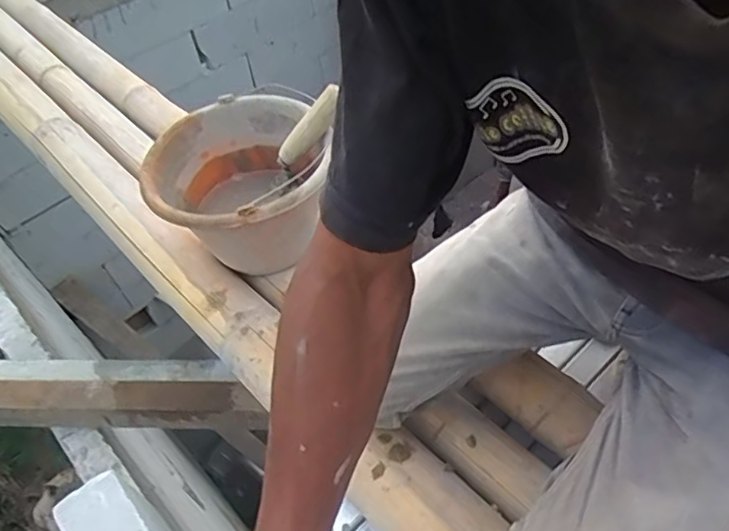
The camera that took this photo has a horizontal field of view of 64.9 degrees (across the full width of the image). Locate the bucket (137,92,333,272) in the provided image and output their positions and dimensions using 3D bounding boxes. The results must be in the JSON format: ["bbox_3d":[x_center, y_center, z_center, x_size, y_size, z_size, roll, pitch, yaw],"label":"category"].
[{"bbox_3d":[-0.166,-0.105,0.828,0.241,0.169,0.247,-2,52,3],"label":"bucket"}]

